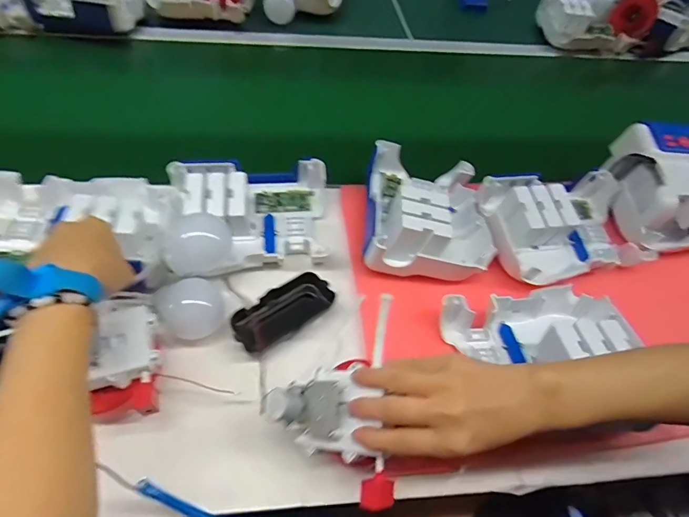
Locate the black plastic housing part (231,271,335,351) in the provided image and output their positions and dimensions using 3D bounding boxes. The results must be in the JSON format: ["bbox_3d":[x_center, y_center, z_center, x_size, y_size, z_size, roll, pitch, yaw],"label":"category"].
[{"bbox_3d":[-0.066,0.054,0.439,0.107,0.016,0.048,-34,61,-29],"label":"black plastic housing part"}]

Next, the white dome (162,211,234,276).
[{"bbox_3d":[-0.157,-0.020,0.433,0.067,0.044,0.057,-27,58,-24],"label":"white dome"}]

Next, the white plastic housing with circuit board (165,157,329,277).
[{"bbox_3d":[-0.107,-0.055,0.493,0.176,0.065,0.138,-7,51,-11],"label":"white plastic housing with circuit board"}]

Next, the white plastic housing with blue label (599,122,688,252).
[{"bbox_3d":[0.449,-0.090,0.531,0.179,0.097,0.134,2,50,-4],"label":"white plastic housing with blue label"}]

